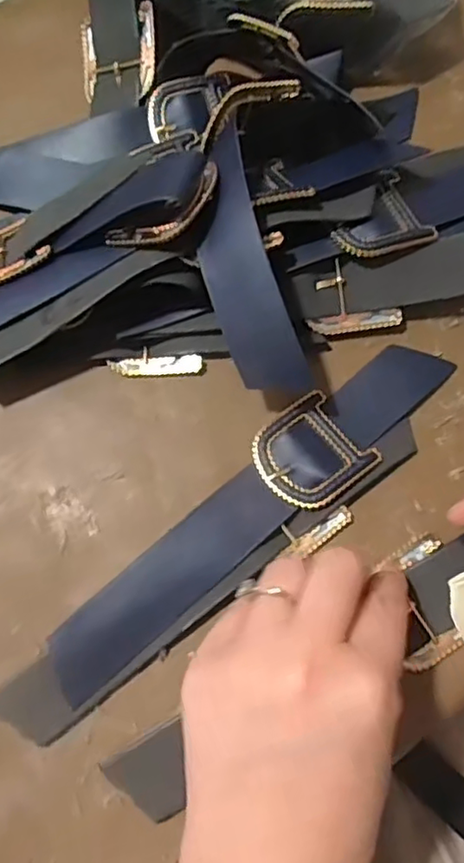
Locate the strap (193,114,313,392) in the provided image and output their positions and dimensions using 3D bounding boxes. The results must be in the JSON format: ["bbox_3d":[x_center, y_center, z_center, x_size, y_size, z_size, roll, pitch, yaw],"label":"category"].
[{"bbox_3d":[0.003,-0.077,0.275,0.032,0.019,0.120,-14,88,-4],"label":"strap"}]

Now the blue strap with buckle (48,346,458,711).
[{"bbox_3d":[0.012,0.033,0.289,0.225,0.009,0.044,-41,78,-10],"label":"blue strap with buckle"}]

